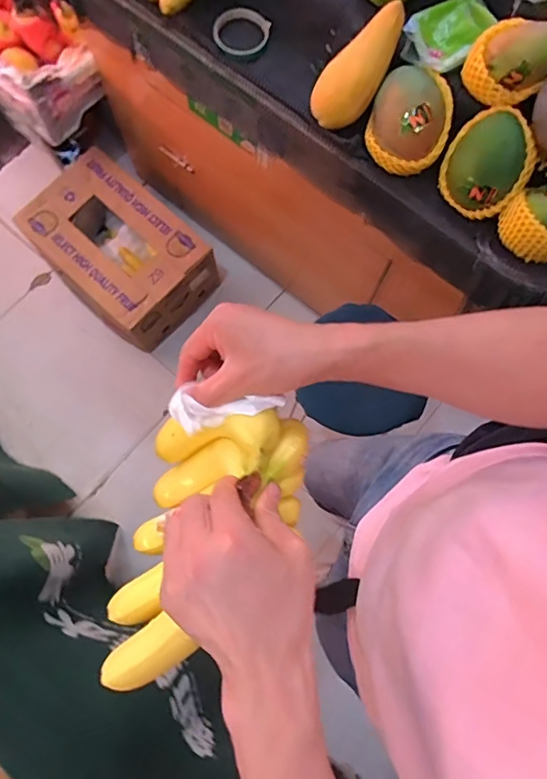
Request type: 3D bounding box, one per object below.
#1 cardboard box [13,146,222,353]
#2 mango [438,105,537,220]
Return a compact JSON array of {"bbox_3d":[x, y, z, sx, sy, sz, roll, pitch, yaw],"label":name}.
[{"bbox_3d":[-0.451,-0.405,1.475,0.500,0.180,0.333,42,79,9],"label":"cardboard box"},{"bbox_3d":[0.292,-0.311,0.690,0.109,0.078,0.111,0,76,-1],"label":"mango"}]

